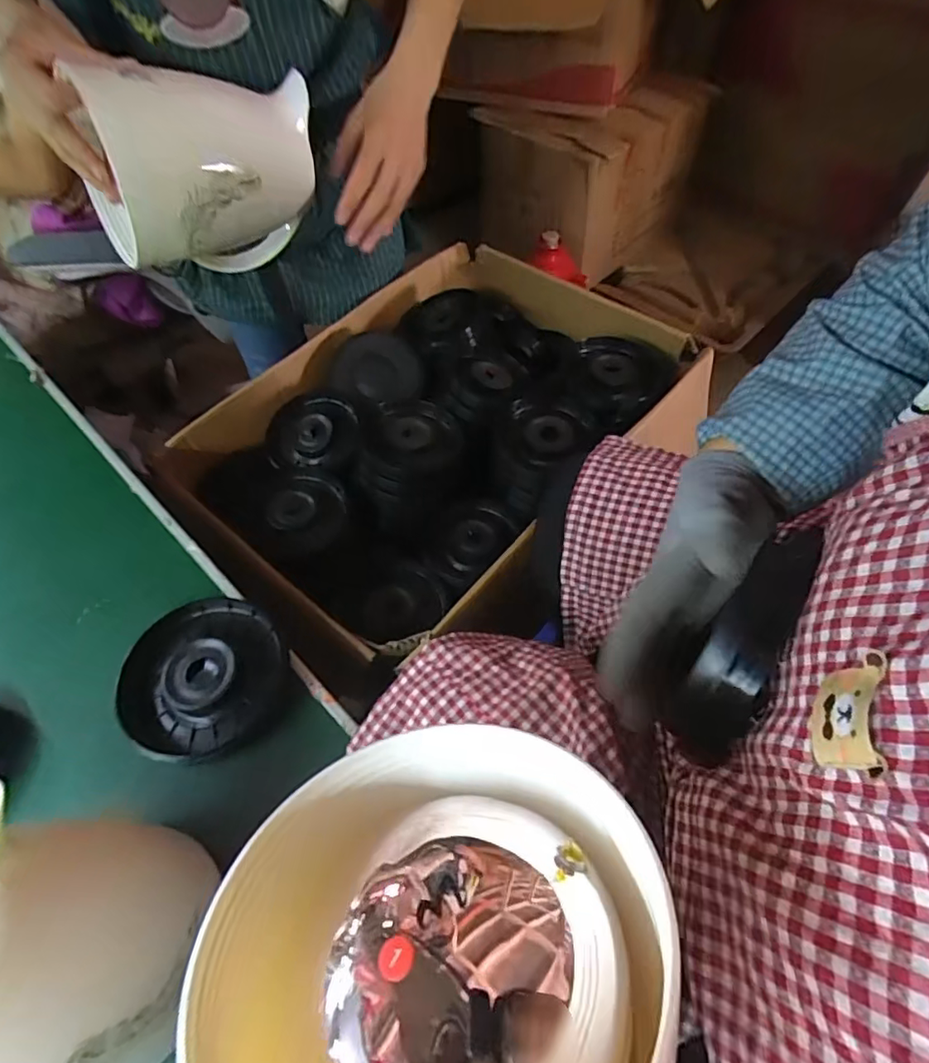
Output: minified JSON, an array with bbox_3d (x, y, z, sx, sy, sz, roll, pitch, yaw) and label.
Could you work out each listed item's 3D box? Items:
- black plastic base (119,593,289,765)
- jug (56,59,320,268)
[{"bbox_3d":[-0.230,0.128,0.482,0.140,0.035,0.138,0,57,0],"label":"black plastic base"},{"bbox_3d":[-0.247,-0.346,0.532,0.201,0.175,0.120,-39,65,-22],"label":"jug"}]

